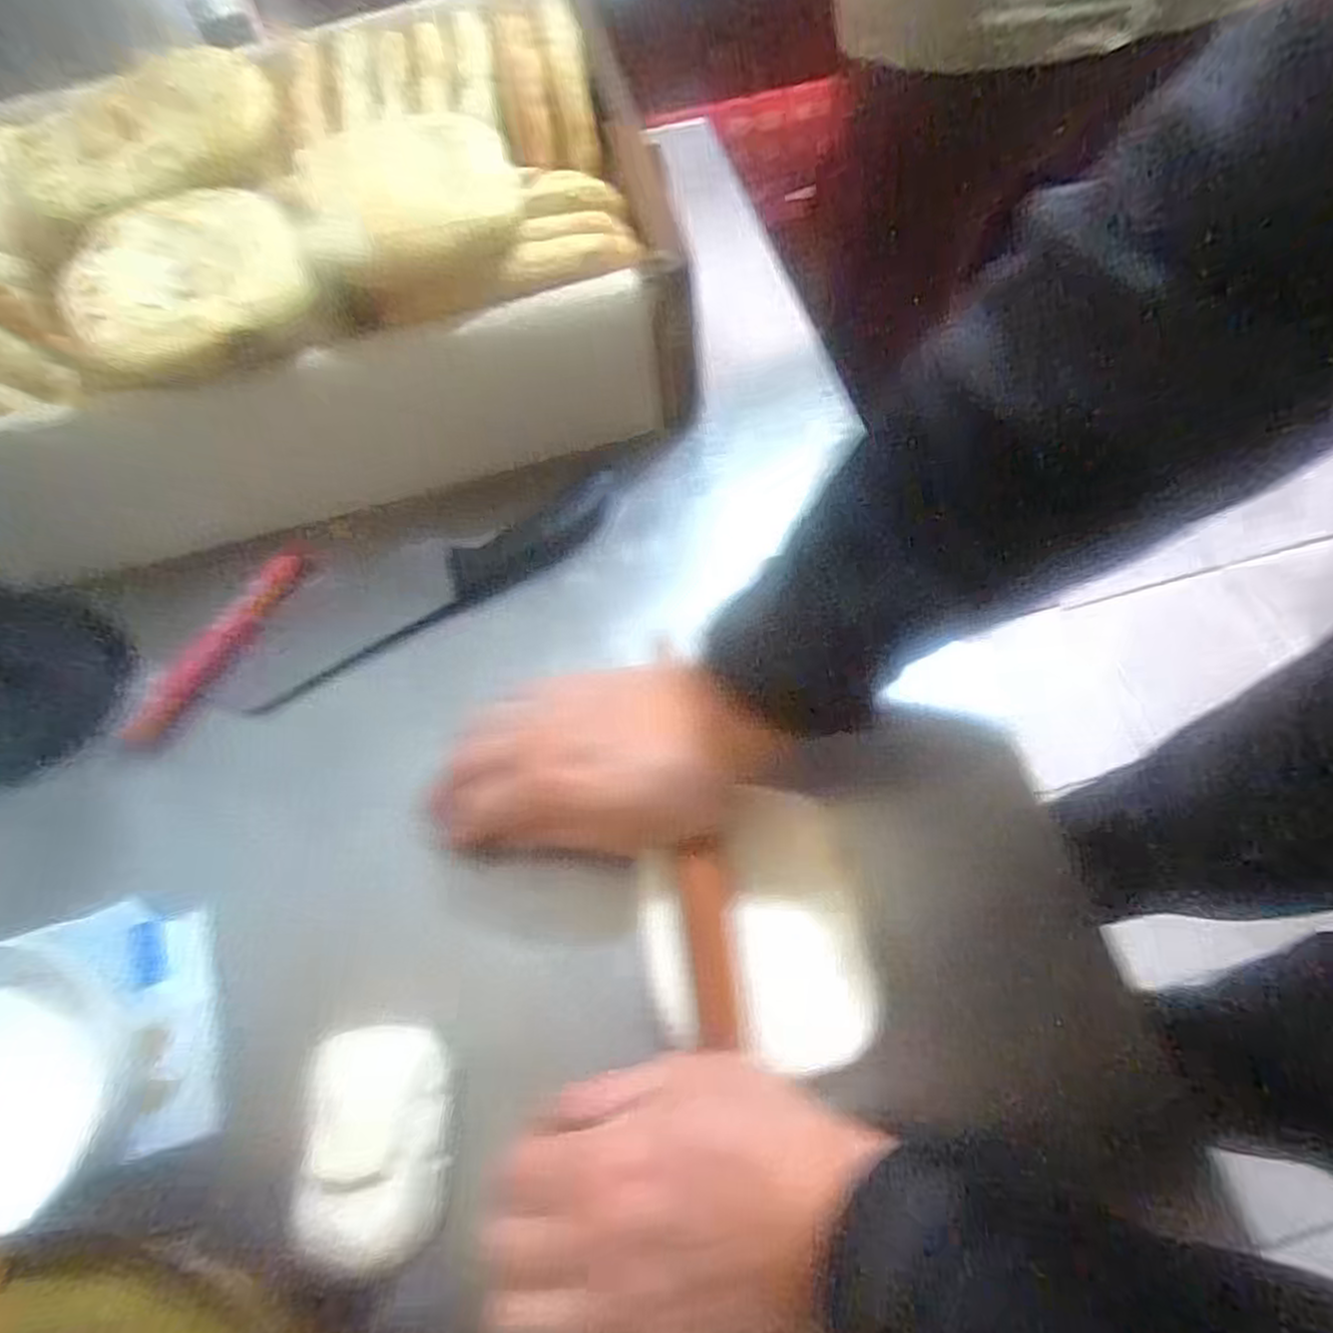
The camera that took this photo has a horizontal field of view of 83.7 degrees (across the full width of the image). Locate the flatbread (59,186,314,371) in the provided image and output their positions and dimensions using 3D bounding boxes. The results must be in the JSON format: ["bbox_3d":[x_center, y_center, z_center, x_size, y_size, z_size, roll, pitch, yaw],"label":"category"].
[{"bbox_3d":[-0.243,-0.202,0.373,0.111,0.026,0.157,-31,68,-11],"label":"flatbread"}]

